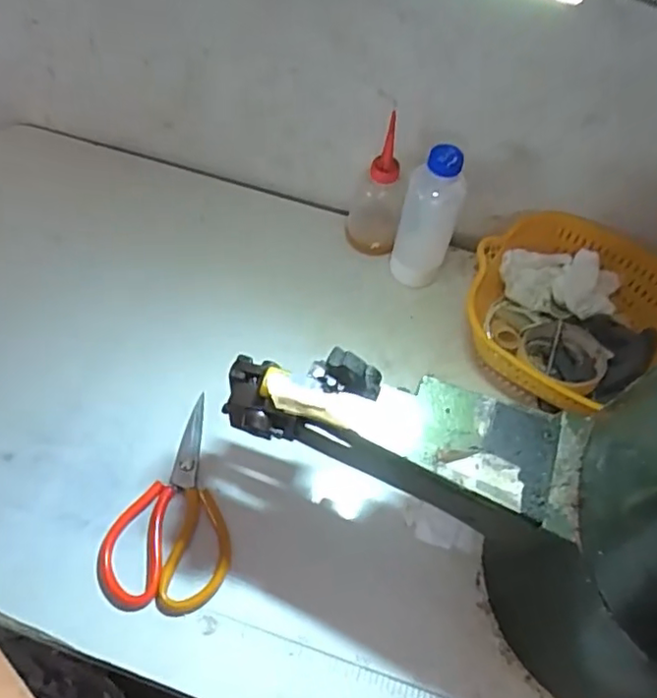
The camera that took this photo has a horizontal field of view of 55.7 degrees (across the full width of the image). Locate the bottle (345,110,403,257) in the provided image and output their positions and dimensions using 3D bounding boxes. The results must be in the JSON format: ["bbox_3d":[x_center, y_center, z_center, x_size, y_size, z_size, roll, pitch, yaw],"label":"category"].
[{"bbox_3d":[0.053,-0.167,0.668,0.056,0.153,0.054,5,58,0],"label":"bottle"}]

